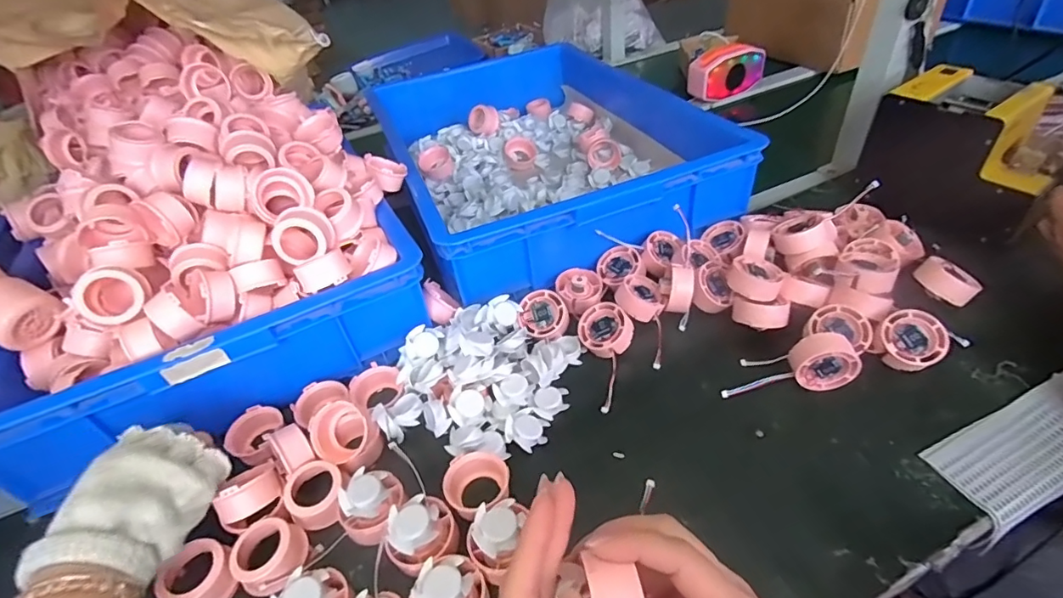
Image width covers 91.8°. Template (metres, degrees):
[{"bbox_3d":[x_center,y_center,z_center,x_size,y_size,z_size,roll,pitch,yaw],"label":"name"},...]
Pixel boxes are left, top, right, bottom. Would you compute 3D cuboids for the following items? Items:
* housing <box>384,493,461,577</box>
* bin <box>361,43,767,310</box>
[{"bbox_3d":[-0.086,0.183,0.404,0.054,0.032,0.048,-17,42,-11],"label":"housing"},{"bbox_3d":[-0.007,-0.243,0.809,0.403,0.109,0.578,-19,42,-13],"label":"bin"}]

